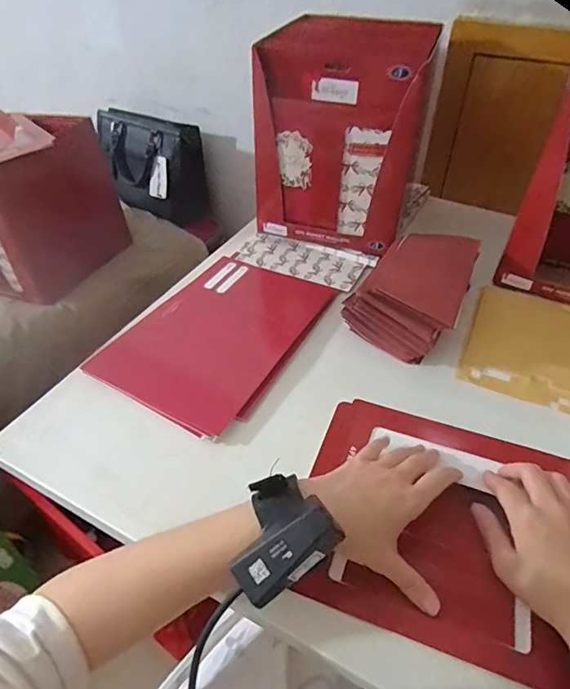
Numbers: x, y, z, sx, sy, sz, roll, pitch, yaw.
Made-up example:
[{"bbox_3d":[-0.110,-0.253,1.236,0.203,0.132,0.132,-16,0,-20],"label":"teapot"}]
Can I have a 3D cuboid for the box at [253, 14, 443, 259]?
[{"bbox_3d":[0.078,-0.301,0.668,0.209,0.239,0.219,8,43,8],"label":"box"}]

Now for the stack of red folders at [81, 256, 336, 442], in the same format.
[{"bbox_3d":[-0.080,-0.017,0.568,0.197,0.017,0.258,20,46,20],"label":"stack of red folders"}]

